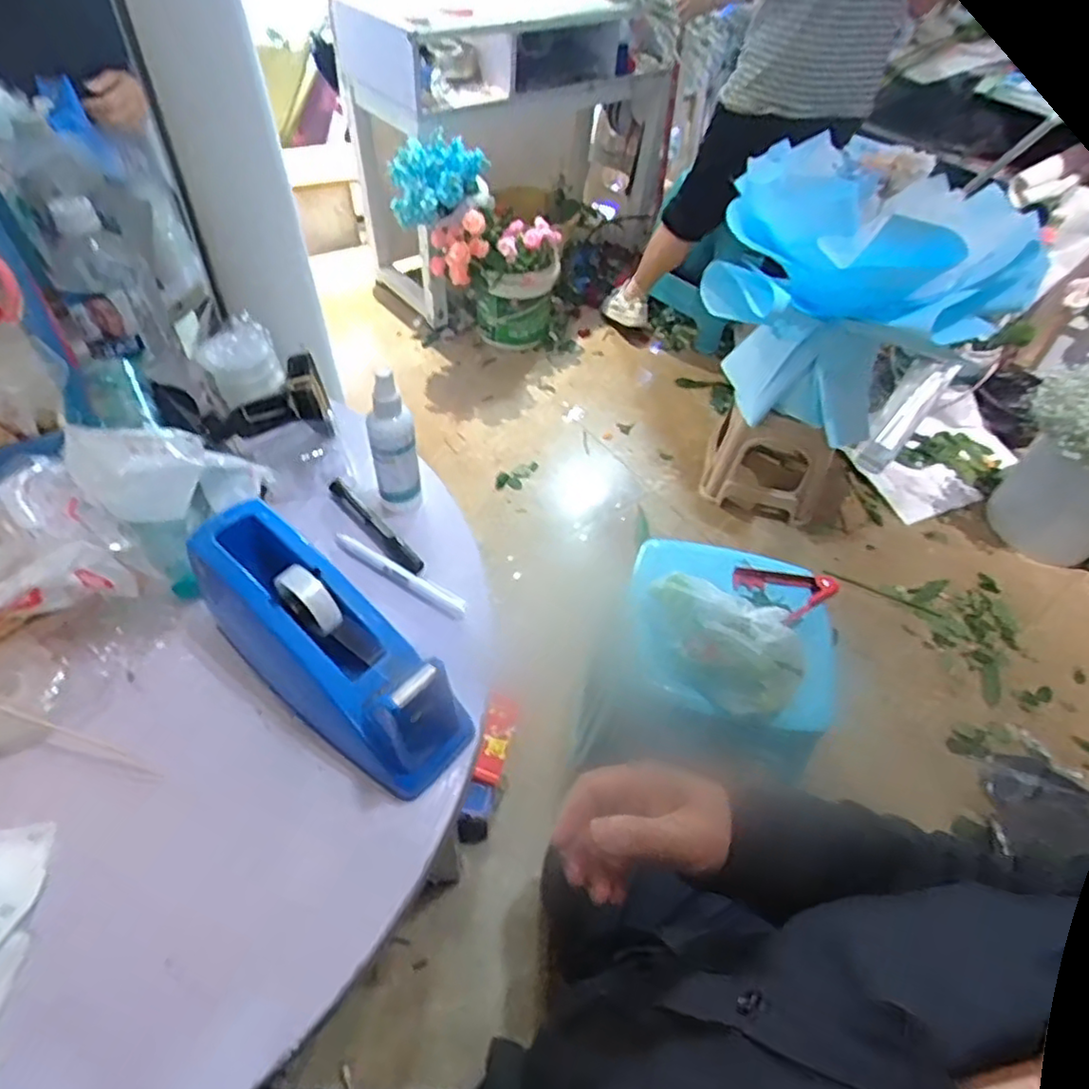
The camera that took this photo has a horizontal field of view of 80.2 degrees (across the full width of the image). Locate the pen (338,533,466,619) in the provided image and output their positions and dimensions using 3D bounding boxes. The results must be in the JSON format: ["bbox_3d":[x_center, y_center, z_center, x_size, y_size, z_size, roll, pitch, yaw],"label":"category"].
[{"bbox_3d":[-0.121,0.025,0.538,0.135,0.012,0.016,29,53,17],"label":"pen"}]

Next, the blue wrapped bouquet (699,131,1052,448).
[{"bbox_3d":[0.608,-0.487,1.325,0.554,0.468,0.394,31,54,19],"label":"blue wrapped bouquet"}]

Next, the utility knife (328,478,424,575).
[{"bbox_3d":[-0.148,-0.016,0.565,0.017,0.012,0.129,-32,60,-28],"label":"utility knife"}]

